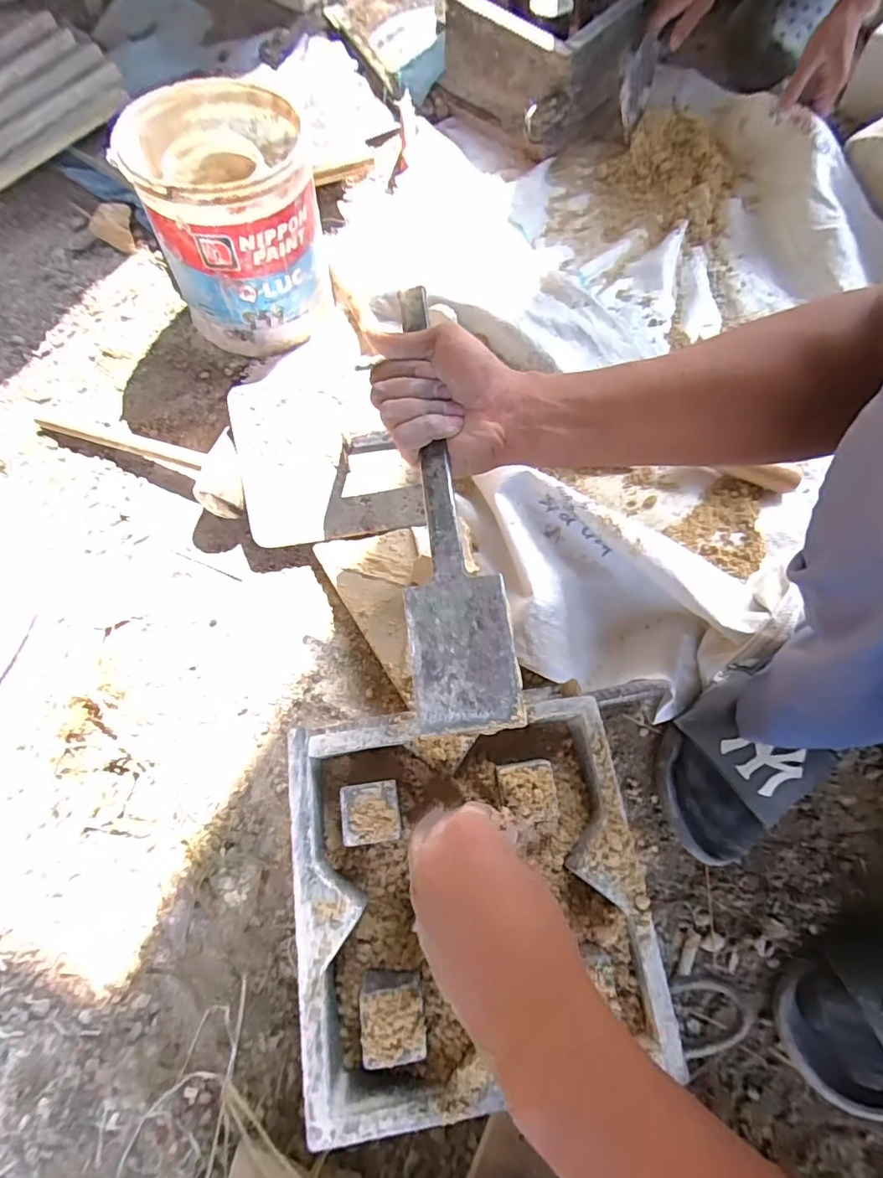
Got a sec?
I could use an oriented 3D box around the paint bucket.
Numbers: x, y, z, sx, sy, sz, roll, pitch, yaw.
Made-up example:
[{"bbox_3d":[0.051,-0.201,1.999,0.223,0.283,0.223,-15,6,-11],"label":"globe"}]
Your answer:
[{"bbox_3d":[-0.225,-0.398,0.586,0.162,0.196,0.173,1,71,-2],"label":"paint bucket"}]

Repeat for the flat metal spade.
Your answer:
[{"bbox_3d":[0.000,-0.066,0.349,0.061,0.013,0.309,-6,76,-4],"label":"flat metal spade"}]

